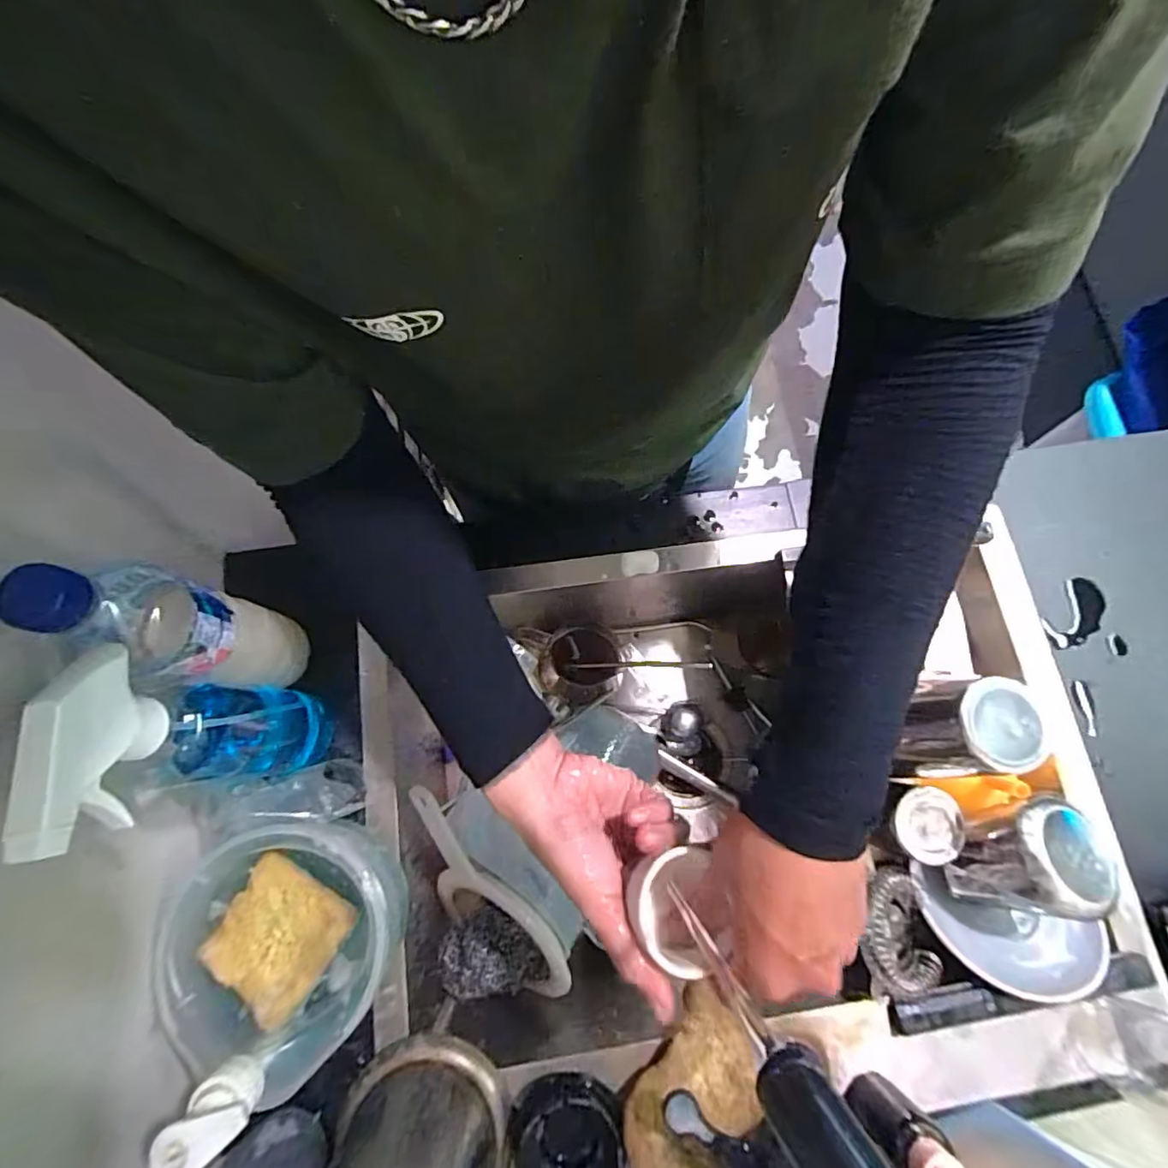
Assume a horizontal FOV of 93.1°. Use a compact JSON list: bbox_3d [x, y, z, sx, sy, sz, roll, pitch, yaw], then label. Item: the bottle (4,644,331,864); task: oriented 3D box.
[{"bbox_3d":[-0.235,0.092,0.335,0.056,0.227,0.078,10,76,1],"label":"bottle"}]

